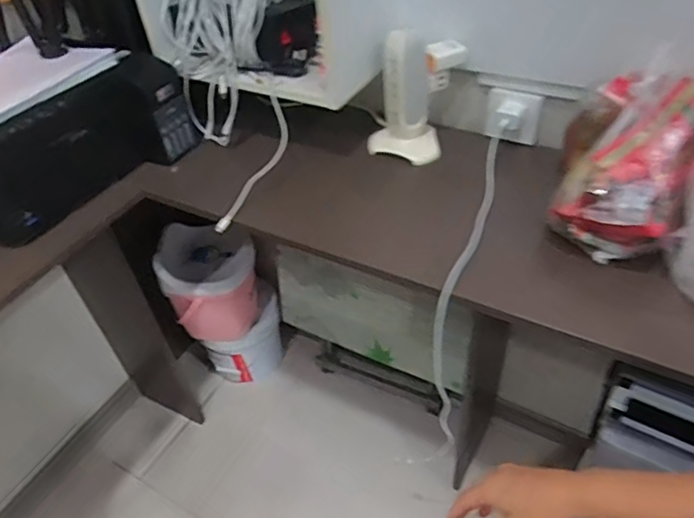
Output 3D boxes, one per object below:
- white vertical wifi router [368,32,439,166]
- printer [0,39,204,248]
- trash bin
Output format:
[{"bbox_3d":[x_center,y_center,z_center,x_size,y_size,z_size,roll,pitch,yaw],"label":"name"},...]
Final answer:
[{"bbox_3d":[0.096,-0.278,0.948,0.121,0.219,0.069,4,44,10],"label":"white vertical wifi router"},{"bbox_3d":[-0.528,-0.233,0.971,0.318,0.187,0.403,24,51,28],"label":"printer"},{"bbox_3d":[-0.333,0.129,1.572,0.266,0.481,0.226,-17,44,-12],"label":"trash bin"}]

